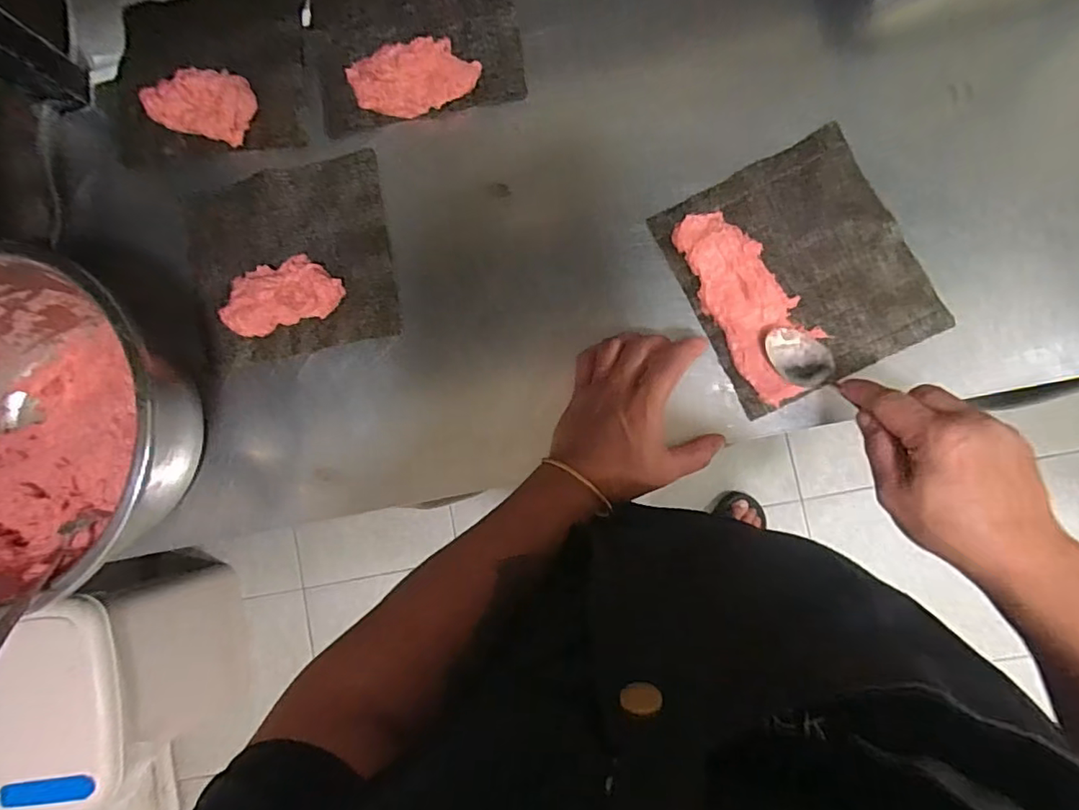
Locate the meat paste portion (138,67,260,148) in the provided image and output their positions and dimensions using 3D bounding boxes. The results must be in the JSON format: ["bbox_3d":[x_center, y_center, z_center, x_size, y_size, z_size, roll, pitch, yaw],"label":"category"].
[{"bbox_3d":[-0.330,-0.295,0.549,0.101,0.029,0.064,15,88,8],"label":"meat paste portion"}]

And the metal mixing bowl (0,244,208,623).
[{"bbox_3d":[-0.433,0.030,0.497,0.283,0.137,0.271,-1,85,7],"label":"metal mixing bowl"}]

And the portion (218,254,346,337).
[{"bbox_3d":[-0.245,-0.104,0.529,0.112,0.033,0.063,-16,84,6],"label":"portion"}]

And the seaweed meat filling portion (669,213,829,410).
[{"bbox_3d":[0.176,-0.088,0.482,0.072,0.023,0.172,-33,82,3],"label":"seaweed meat filling portion"}]

